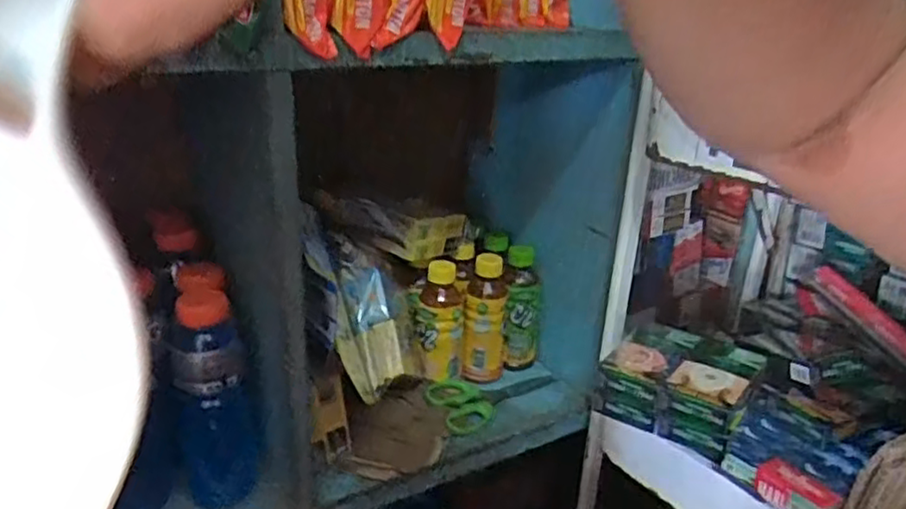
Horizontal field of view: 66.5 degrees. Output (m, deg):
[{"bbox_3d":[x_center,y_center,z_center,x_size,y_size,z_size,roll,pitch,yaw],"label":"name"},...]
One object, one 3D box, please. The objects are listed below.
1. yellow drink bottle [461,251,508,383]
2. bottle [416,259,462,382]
[{"bbox_3d":[0.038,0.073,0.794,0.048,0.141,0.048,3,21,5],"label":"yellow drink bottle"},{"bbox_3d":[-0.014,0.073,0.771,0.050,0.134,0.050,1,20,-1],"label":"bottle"}]

